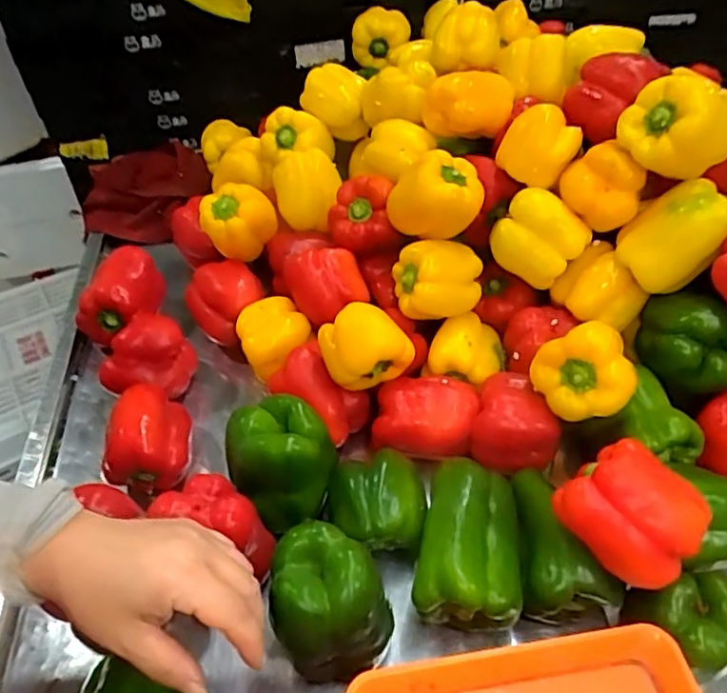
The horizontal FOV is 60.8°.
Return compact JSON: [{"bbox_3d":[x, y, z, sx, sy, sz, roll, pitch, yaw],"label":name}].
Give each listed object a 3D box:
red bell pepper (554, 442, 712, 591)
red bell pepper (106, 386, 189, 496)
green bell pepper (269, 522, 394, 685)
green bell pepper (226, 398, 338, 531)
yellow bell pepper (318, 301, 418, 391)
[{"bbox_3d":[0.183,0.114,0.427,0.073,0.056,0.086,-42,66,-8],"label":"red bell pepper"},{"bbox_3d":[-0.199,0.088,0.583,0.073,0.080,0.095,-5,43,-2],"label":"red bell pepper"},{"bbox_3d":[-0.021,0.192,0.450,0.078,0.119,0.072,-2,43,2],"label":"green bell pepper"},{"bbox_3d":[-0.068,0.098,0.525,0.084,0.083,0.079,-2,46,2],"label":"green bell pepper"},{"bbox_3d":[-0.001,-0.002,0.576,0.074,0.062,0.070,-20,48,-15],"label":"yellow bell pepper"}]

